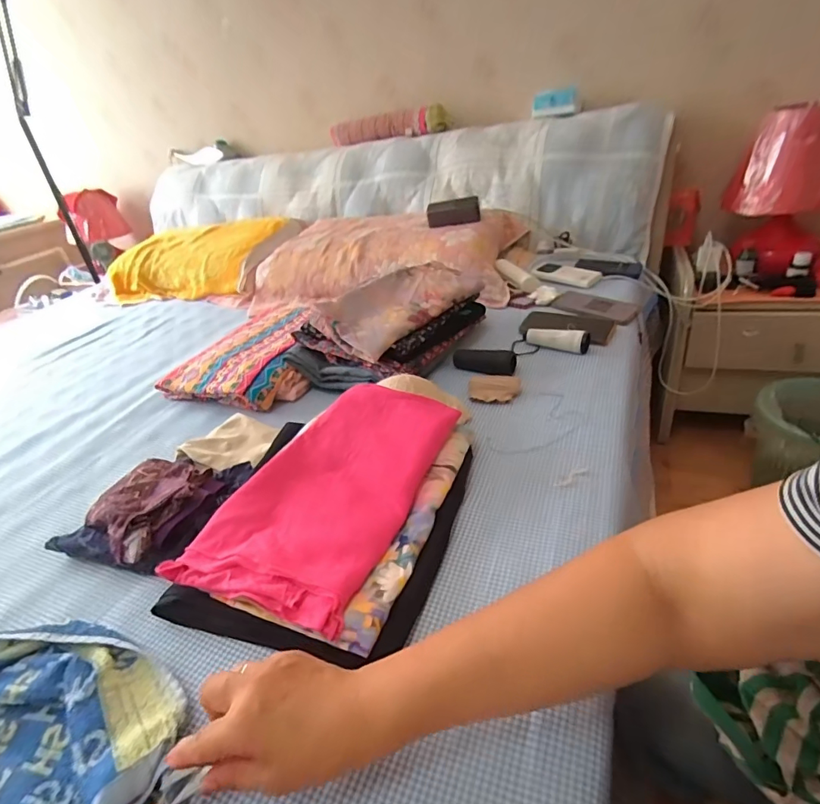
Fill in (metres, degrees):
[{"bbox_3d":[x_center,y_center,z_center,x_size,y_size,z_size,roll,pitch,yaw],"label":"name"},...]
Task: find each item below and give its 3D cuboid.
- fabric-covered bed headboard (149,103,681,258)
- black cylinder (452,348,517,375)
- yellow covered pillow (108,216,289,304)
[{"bbox_3d":[-0.229,-0.702,1.512,1.893,0.285,0.310,11,39,29],"label":"fabric-covered bed headboard"},{"bbox_3d":[0.123,-0.070,0.767,0.109,0.029,0.034,8,35,23],"label":"black cylinder"},{"bbox_3d":[-0.691,-0.444,1.433,0.579,0.177,0.285,3,35,19],"label":"yellow covered pillow"}]

